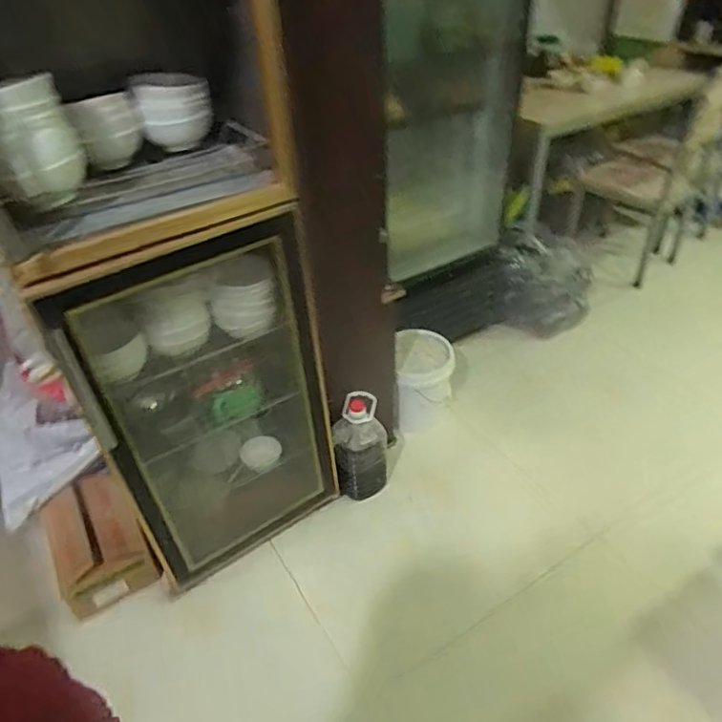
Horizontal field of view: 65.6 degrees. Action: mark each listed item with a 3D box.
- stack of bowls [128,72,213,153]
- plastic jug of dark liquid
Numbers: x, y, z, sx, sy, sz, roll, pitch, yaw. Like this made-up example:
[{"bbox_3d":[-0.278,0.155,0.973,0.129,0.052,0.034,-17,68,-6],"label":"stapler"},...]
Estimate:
[{"bbox_3d":[-0.377,-0.508,1.145,0.141,0.135,0.128,-11,39,-9],"label":"stack of bowls"},{"bbox_3d":[-0.007,0.268,1.715,0.148,0.331,0.142,-8,38,-5],"label":"plastic jug of dark liquid"}]

